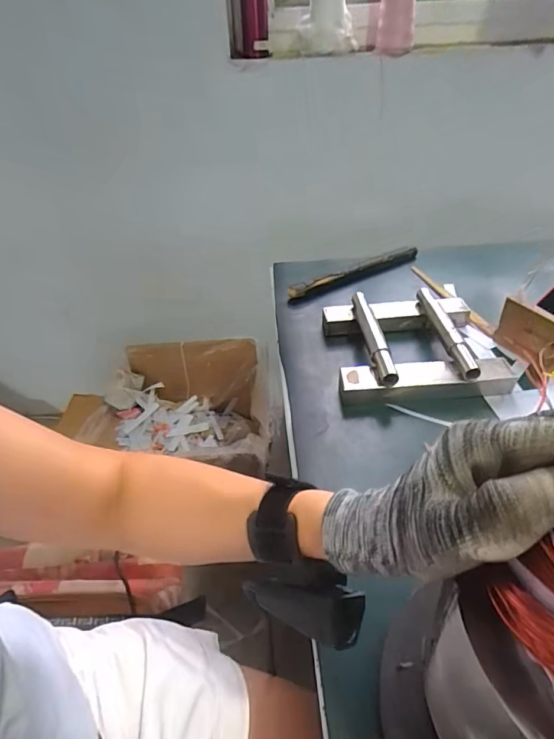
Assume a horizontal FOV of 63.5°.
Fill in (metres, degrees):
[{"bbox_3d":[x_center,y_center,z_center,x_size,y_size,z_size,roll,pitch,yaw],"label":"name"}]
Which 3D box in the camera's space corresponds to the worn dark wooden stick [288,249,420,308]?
[{"bbox_3d":[0.133,-0.157,0.732,0.265,0.025,0.027,-24,43,-23],"label":"worn dark wooden stick"}]

